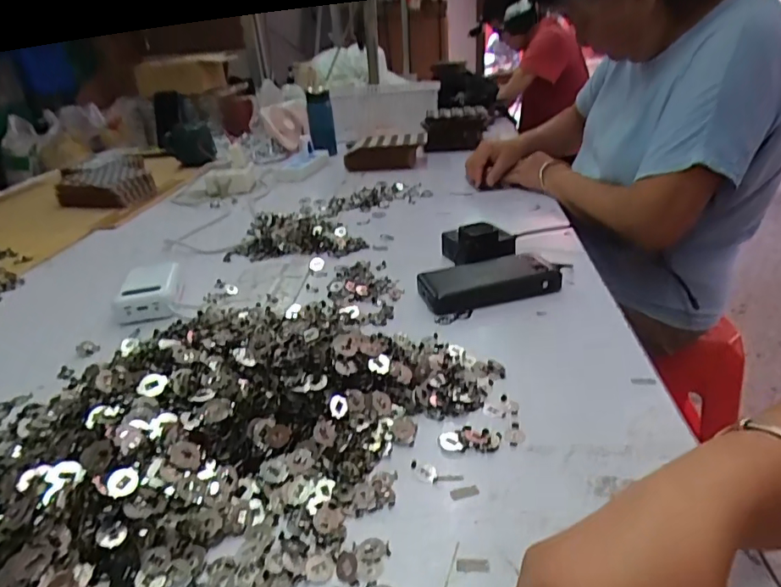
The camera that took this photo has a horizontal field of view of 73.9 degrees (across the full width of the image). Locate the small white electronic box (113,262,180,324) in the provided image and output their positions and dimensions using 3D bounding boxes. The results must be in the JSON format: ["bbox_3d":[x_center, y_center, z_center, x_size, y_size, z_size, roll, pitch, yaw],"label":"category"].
[{"bbox_3d":[-0.296,-0.001,0.639,0.065,0.034,0.104,-10,28,-9],"label":"small white electronic box"}]

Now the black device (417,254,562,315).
[{"bbox_3d":[0.114,-0.016,0.598,0.161,0.026,0.069,-11,28,-12],"label":"black device"}]

